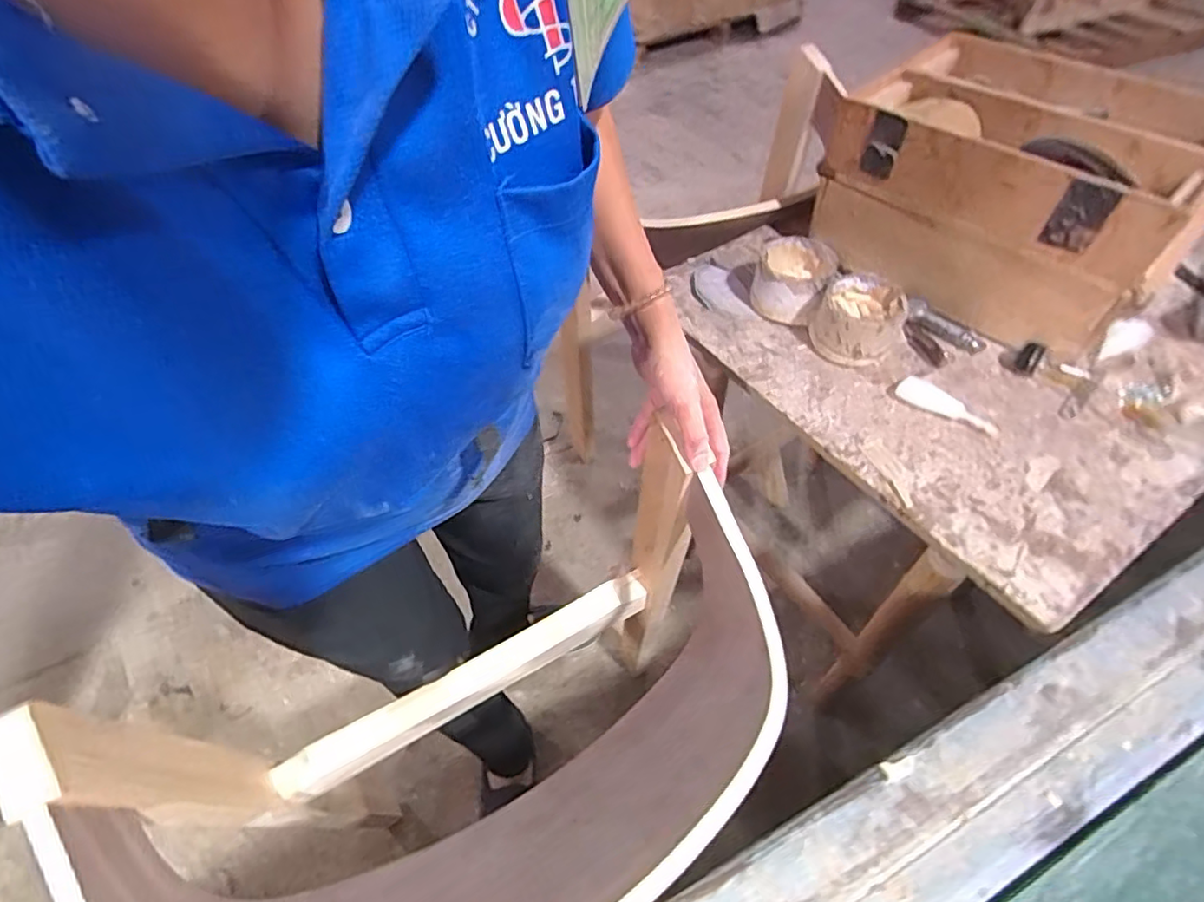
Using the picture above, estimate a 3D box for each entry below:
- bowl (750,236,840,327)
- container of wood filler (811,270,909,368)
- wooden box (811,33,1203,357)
[{"bbox_3d":[0.216,-0.194,0.676,0.085,0.060,0.092,16,54,17],"label":"bowl"},{"bbox_3d":[0.269,-0.140,0.628,0.087,0.056,0.088,20,55,20],"label":"container of wood filler"},{"bbox_3d":[0.444,-0.285,0.643,0.322,0.171,0.267,34,61,28],"label":"wooden box"}]

